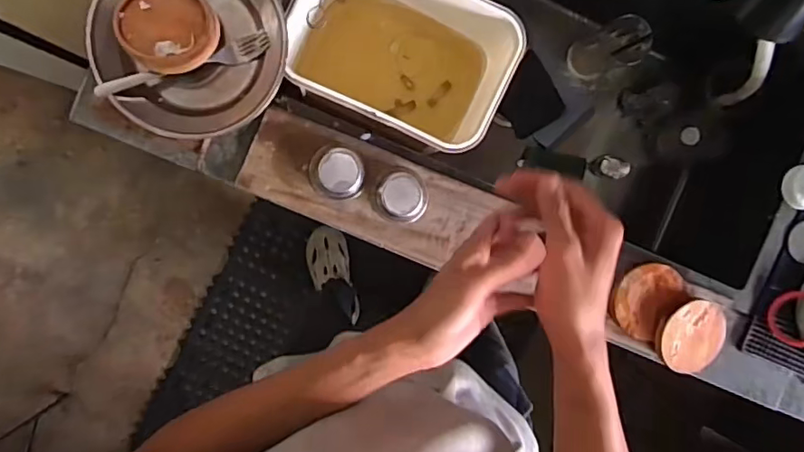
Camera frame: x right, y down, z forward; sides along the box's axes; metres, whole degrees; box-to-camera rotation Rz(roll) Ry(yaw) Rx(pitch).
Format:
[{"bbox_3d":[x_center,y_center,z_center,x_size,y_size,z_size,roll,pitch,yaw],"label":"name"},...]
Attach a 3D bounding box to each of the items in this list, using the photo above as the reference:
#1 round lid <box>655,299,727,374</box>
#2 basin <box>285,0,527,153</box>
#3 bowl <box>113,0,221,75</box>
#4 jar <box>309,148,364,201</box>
[{"bbox_3d":[0.381,0.146,0.696,0.098,0.013,0.096,-3,104,-12],"label":"round lid"},{"bbox_3d":[-0.010,-0.231,0.739,0.267,0.182,0.196,23,91,-7],"label":"basin"},{"bbox_3d":[-0.254,-0.215,0.583,0.099,0.045,0.096,0,94,-6],"label":"bowl"},{"bbox_3d":[-0.076,-0.062,0.628,0.062,0.030,0.058,0,94,-6],"label":"jar"}]

